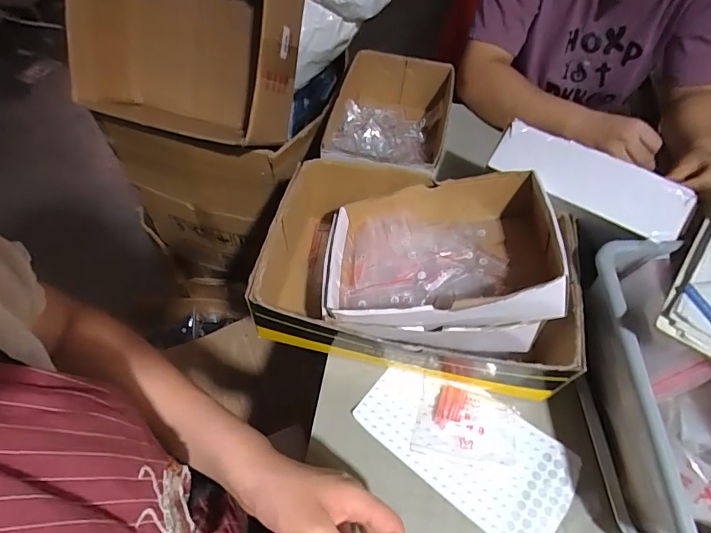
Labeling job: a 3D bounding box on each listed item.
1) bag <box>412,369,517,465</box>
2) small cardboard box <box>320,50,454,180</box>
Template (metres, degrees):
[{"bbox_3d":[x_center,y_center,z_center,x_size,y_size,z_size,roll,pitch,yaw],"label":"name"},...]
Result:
[{"bbox_3d":[0.124,0.171,0.495,0.108,0.019,0.084,11,56,5],"label":"bag"},{"bbox_3d":[0.050,-0.221,0.700,0.174,0.091,0.262,13,56,6],"label":"small cardboard box"}]

